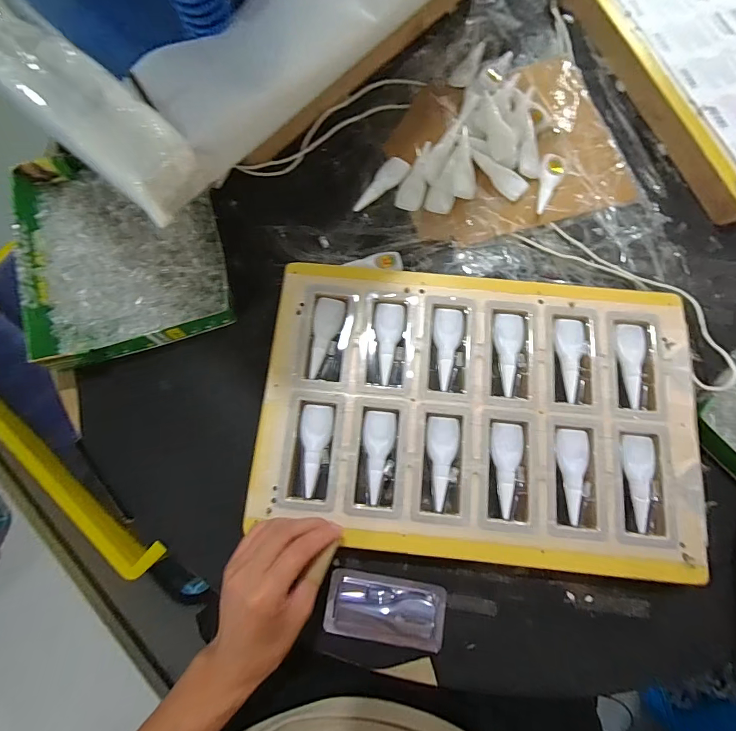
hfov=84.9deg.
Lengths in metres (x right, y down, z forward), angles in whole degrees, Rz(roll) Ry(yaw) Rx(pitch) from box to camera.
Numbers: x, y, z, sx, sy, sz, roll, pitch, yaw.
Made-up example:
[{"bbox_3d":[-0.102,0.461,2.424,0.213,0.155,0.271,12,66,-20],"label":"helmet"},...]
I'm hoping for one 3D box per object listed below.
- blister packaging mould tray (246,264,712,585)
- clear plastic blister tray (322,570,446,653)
[{"bbox_3d":[0.106,0.039,0.395,0.408,0.023,0.274,7,78,0],"label":"blister packaging mould tray"},{"bbox_3d":[0.017,0.226,0.373,0.109,0.015,0.055,8,78,0],"label":"clear plastic blister tray"}]

